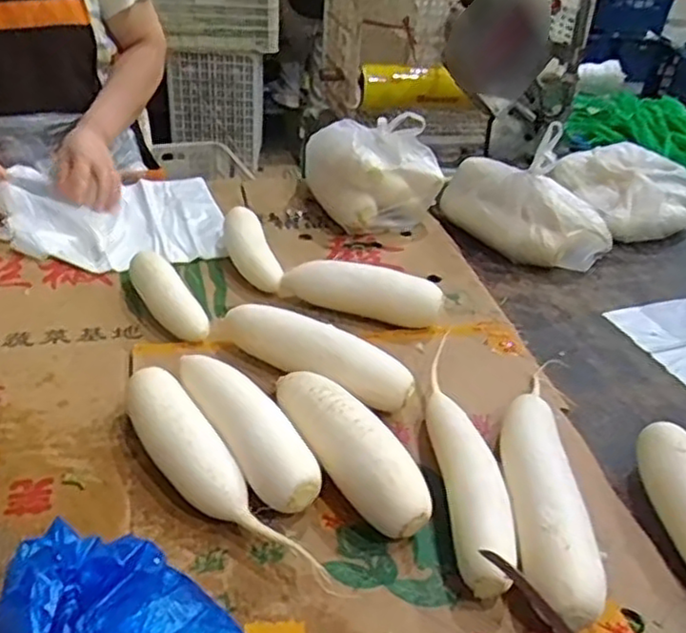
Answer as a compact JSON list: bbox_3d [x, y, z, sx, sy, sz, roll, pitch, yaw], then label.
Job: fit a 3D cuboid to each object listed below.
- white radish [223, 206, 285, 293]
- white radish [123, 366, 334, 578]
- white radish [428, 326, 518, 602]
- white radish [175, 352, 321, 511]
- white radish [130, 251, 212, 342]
[{"bbox_3d":[-0.135,-0.098,1.029,0.065,0.043,0.172,-15,57,-27],"label":"white radish"},{"bbox_3d":[-0.135,0.149,0.666,0.065,0.062,0.277,-21,43,-34],"label":"white radish"},{"bbox_3d":[0.123,0.144,0.697,0.054,0.054,0.297,1,35,-7],"label":"white radish"},{"bbox_3d":[-0.100,0.116,0.716,0.072,0.073,0.228,-19,41,-31],"label":"white radish"},{"bbox_3d":[-0.231,-0.024,0.907,0.056,0.046,0.189,-20,42,-33],"label":"white radish"}]

